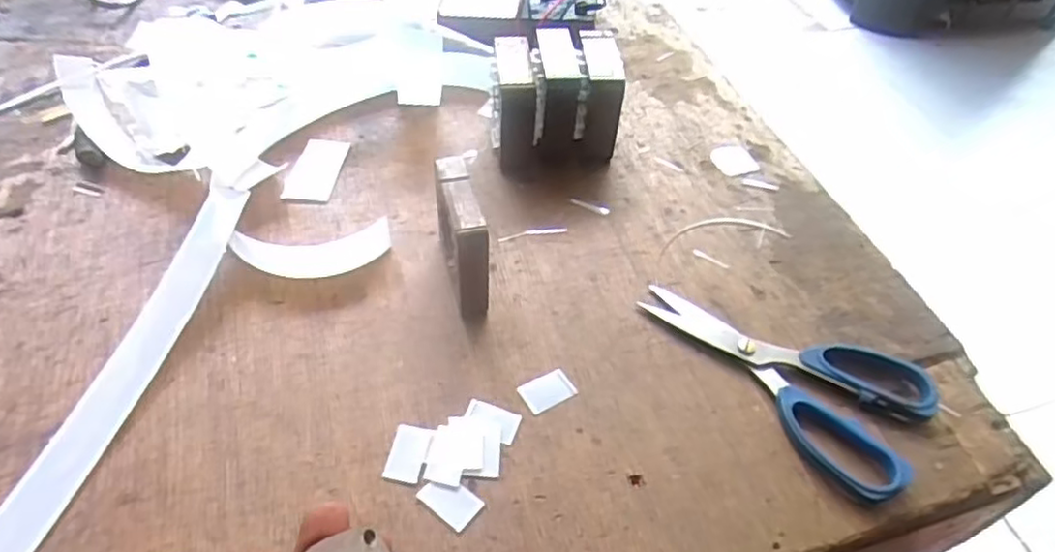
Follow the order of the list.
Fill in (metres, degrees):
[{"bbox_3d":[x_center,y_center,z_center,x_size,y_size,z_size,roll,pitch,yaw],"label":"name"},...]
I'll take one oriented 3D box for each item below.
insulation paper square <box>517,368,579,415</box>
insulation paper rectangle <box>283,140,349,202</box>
[{"bbox_3d":[0.012,0.066,0.395,0.030,0.004,0.021,-23,54,-22],"label":"insulation paper square"},{"bbox_3d":[-0.159,-0.081,0.511,0.034,0.004,0.071,5,49,1],"label":"insulation paper rectangle"}]

